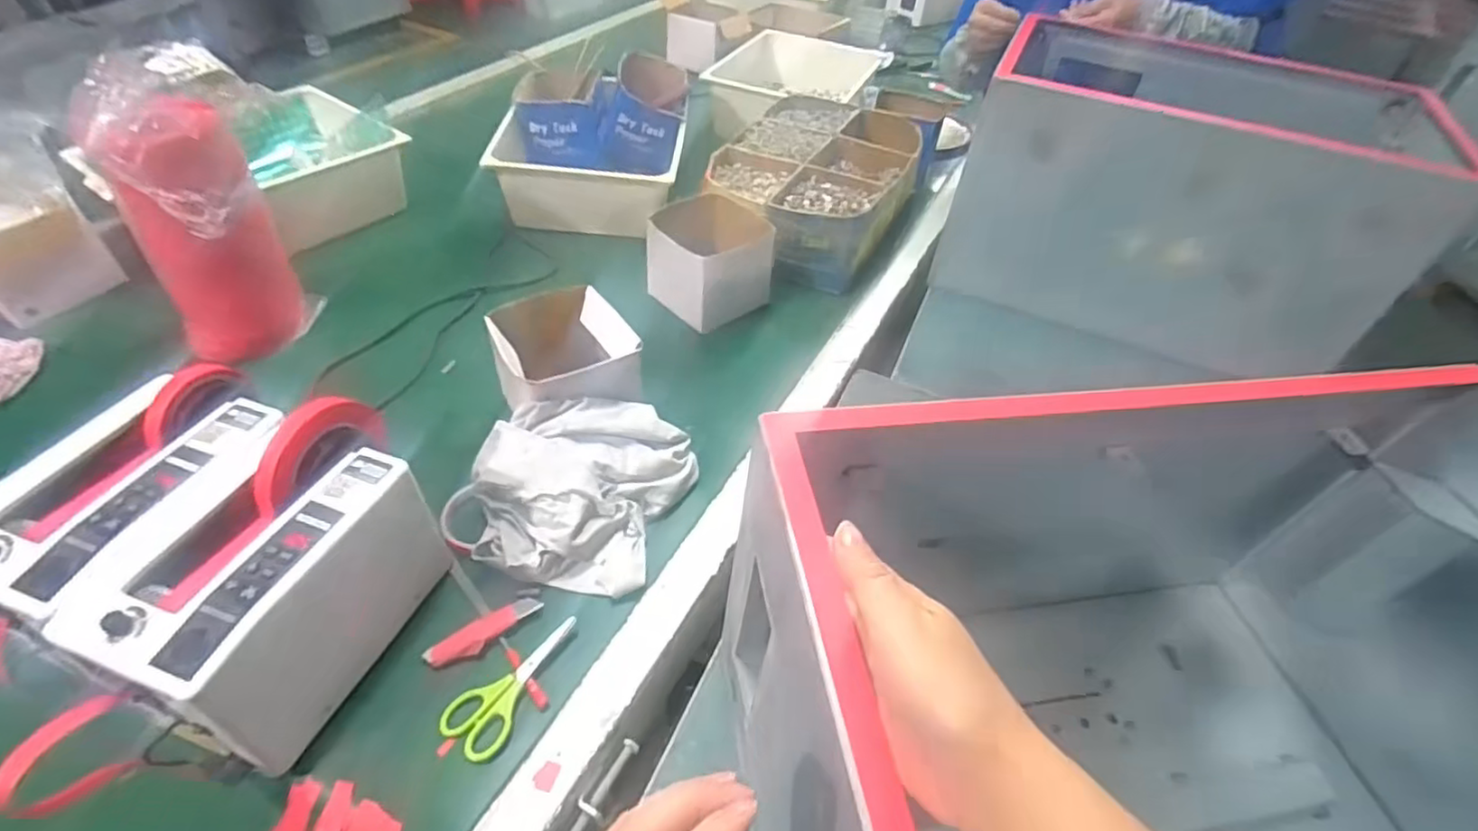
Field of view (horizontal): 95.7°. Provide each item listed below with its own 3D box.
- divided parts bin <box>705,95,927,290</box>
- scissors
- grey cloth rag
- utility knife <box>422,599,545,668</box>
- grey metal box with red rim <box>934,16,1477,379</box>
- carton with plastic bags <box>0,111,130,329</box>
[{"bbox_3d":[0.118,-0.367,1.084,0.285,0.106,0.377,23,49,15],"label":"divided parts bin"},{"bbox_3d":[-0.187,0.224,0.568,0.056,0.004,0.130,30,51,21],"label":"scissors"},{"bbox_3d":[-0.165,0.062,0.671,0.212,0.075,0.194,9,47,3],"label":"grey cloth rag"},{"bbox_3d":[-0.227,0.193,0.598,0.101,0.010,0.029,-27,55,-27],"label":"utility knife"},{"bbox_3d":[0.617,-0.340,0.964,0.515,0.273,0.413,21,49,14],"label":"grey metal box with red rim"},{"bbox_3d":[-0.912,-0.256,0.835,0.106,0.218,0.159,31,52,22],"label":"carton with plastic bags"}]

